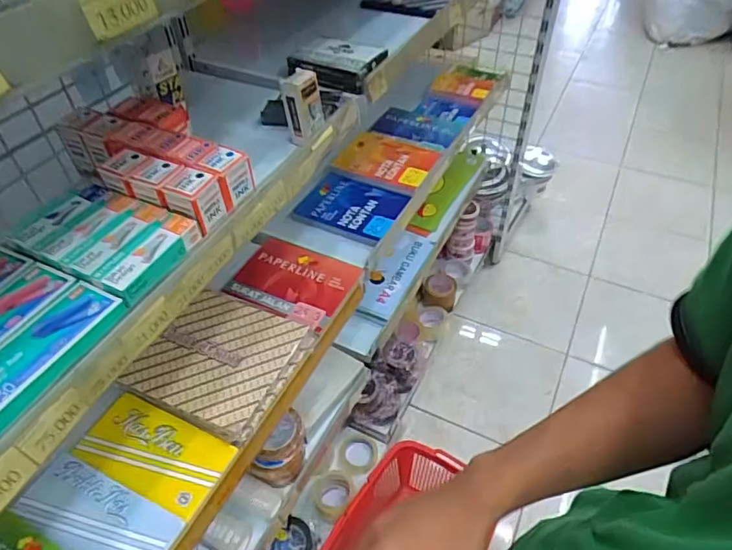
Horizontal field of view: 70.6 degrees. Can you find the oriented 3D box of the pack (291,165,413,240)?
[{"bbox_3d":[-0.025,-0.148,1.075,0.198,0.032,0.153,18,49,18],"label":"pack"}]

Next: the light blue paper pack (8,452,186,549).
[{"bbox_3d":[-0.334,0.299,0.639,0.203,0.017,0.093,20,50,20],"label":"light blue paper pack"}]

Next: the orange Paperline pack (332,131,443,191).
[{"bbox_3d":[0.052,-0.262,1.170,0.209,0.026,0.163,20,49,19],"label":"orange Paperline pack"}]

